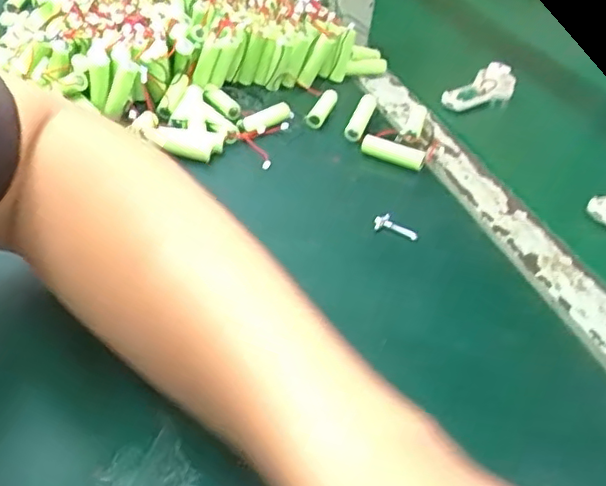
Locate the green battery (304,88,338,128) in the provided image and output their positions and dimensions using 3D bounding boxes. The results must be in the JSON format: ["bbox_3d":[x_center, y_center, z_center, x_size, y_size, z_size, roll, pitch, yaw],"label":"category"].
[{"bbox_3d":[0.016,-0.118,0.538,0.015,0.014,0.052,16,39,11],"label":"green battery"}]

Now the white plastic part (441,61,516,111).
[{"bbox_3d":[0.179,-0.157,0.627,0.097,0.030,0.032,-24,48,-34],"label":"white plastic part"}]

